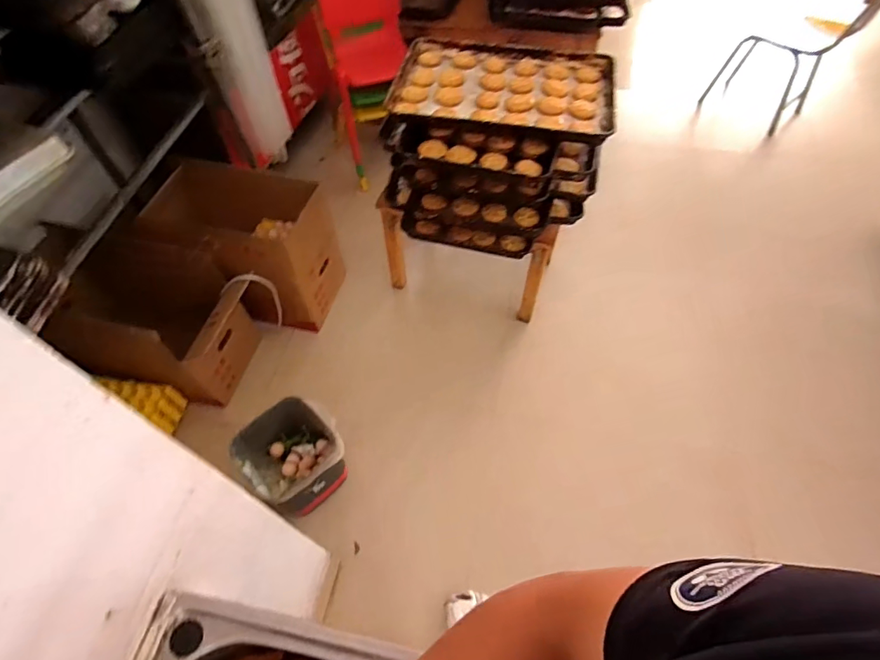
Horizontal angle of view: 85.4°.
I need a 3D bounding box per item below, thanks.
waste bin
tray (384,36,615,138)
[{"bbox_3d":[-0.407,0.355,1.353,0.235,0.279,0.261,39,66,22],"label":"waste bin"},{"bbox_3d":[0.181,-0.681,1.329,0.578,0.061,0.360,9,59,6],"label":"tray"}]

